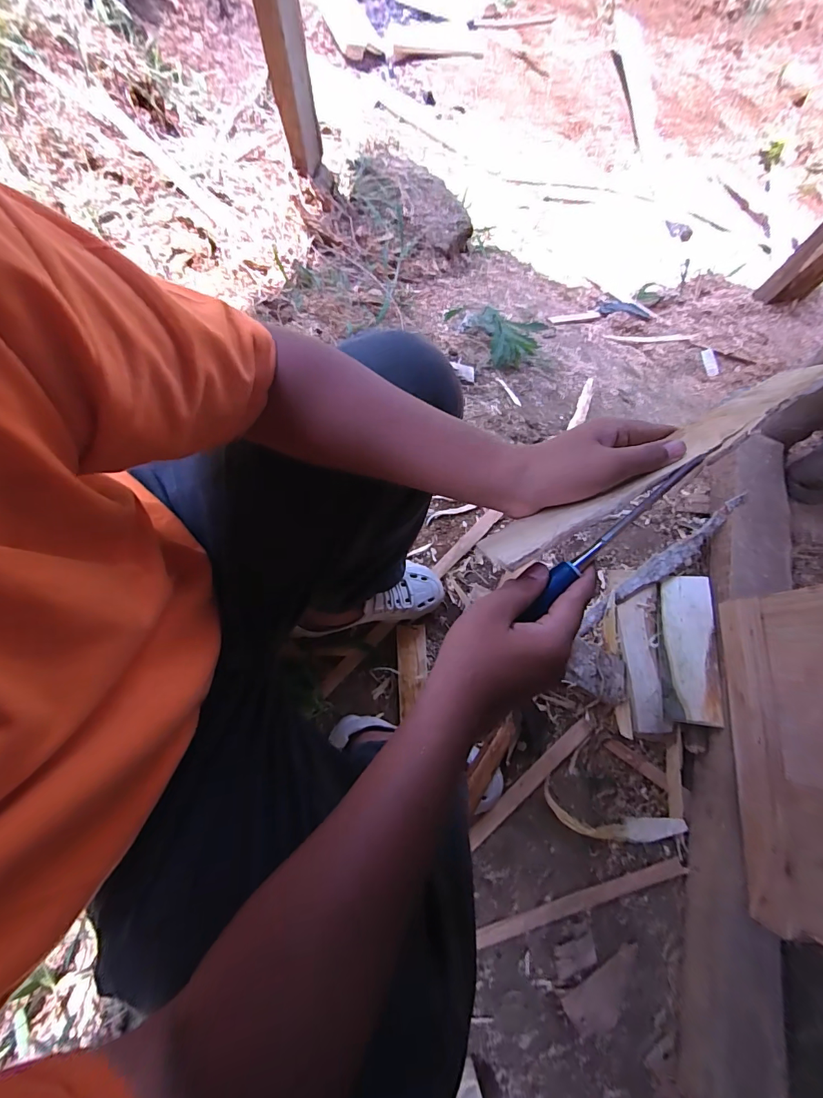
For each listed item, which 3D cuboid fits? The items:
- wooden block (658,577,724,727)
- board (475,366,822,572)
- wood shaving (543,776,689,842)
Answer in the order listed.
[{"bbox_3d":[0.492,0.170,0.747,0.084,0.030,0.263,14,63,4],"label":"wooden block"},{"bbox_3d":[0.200,-0.070,0.334,0.317,0.069,0.006,-28,114,-2],"label":"board"},{"bbox_3d":[0.327,0.441,0.679,0.236,0.014,0.062,17,77,5],"label":"wood shaving"}]

